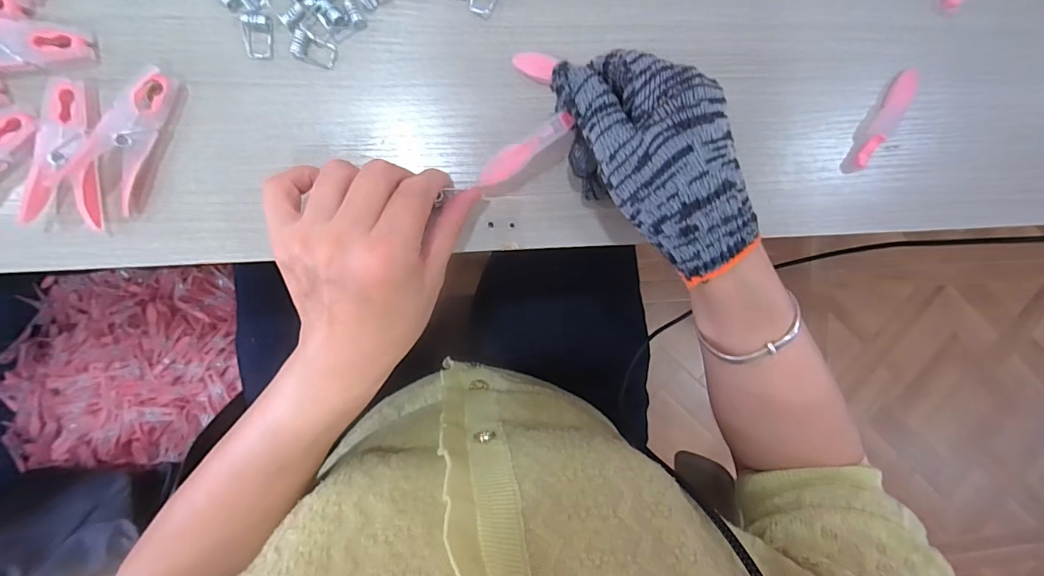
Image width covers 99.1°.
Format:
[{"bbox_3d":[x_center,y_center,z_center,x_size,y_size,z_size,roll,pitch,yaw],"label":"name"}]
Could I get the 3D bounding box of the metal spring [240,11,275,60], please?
[{"bbox_3d":[-0.148,-0.142,0.250,0.016,0.004,0.023,0,93,-7],"label":"metal spring"}]

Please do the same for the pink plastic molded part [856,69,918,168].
[{"bbox_3d":[0.246,-0.114,0.299,0.012,0.012,0.073,30,89,-8],"label":"pink plastic molded part"}]

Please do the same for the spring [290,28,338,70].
[{"bbox_3d":[-0.119,-0.137,0.254,0.024,0.004,0.016,15,91,-8],"label":"spring"}]

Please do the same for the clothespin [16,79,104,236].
[{"bbox_3d":[-0.245,-0.072,0.239,0.031,0.015,0.076,6,92,-7],"label":"clothespin"}]

